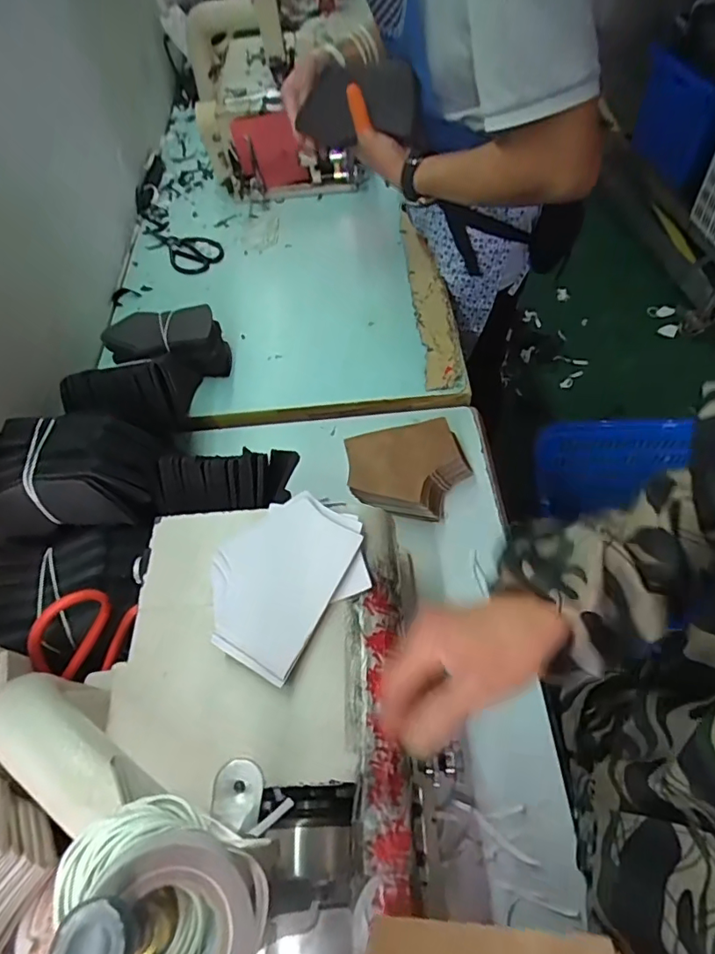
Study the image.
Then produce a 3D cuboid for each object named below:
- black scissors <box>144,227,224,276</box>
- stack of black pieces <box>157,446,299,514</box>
[{"bbox_3d":[-0.325,-0.404,0.938,0.185,0.006,0.091,20,61,15],"label":"black scissors"},{"bbox_3d":[-0.129,0.001,0.526,0.133,0.038,0.062,-4,57,1],"label":"stack of black pieces"}]

